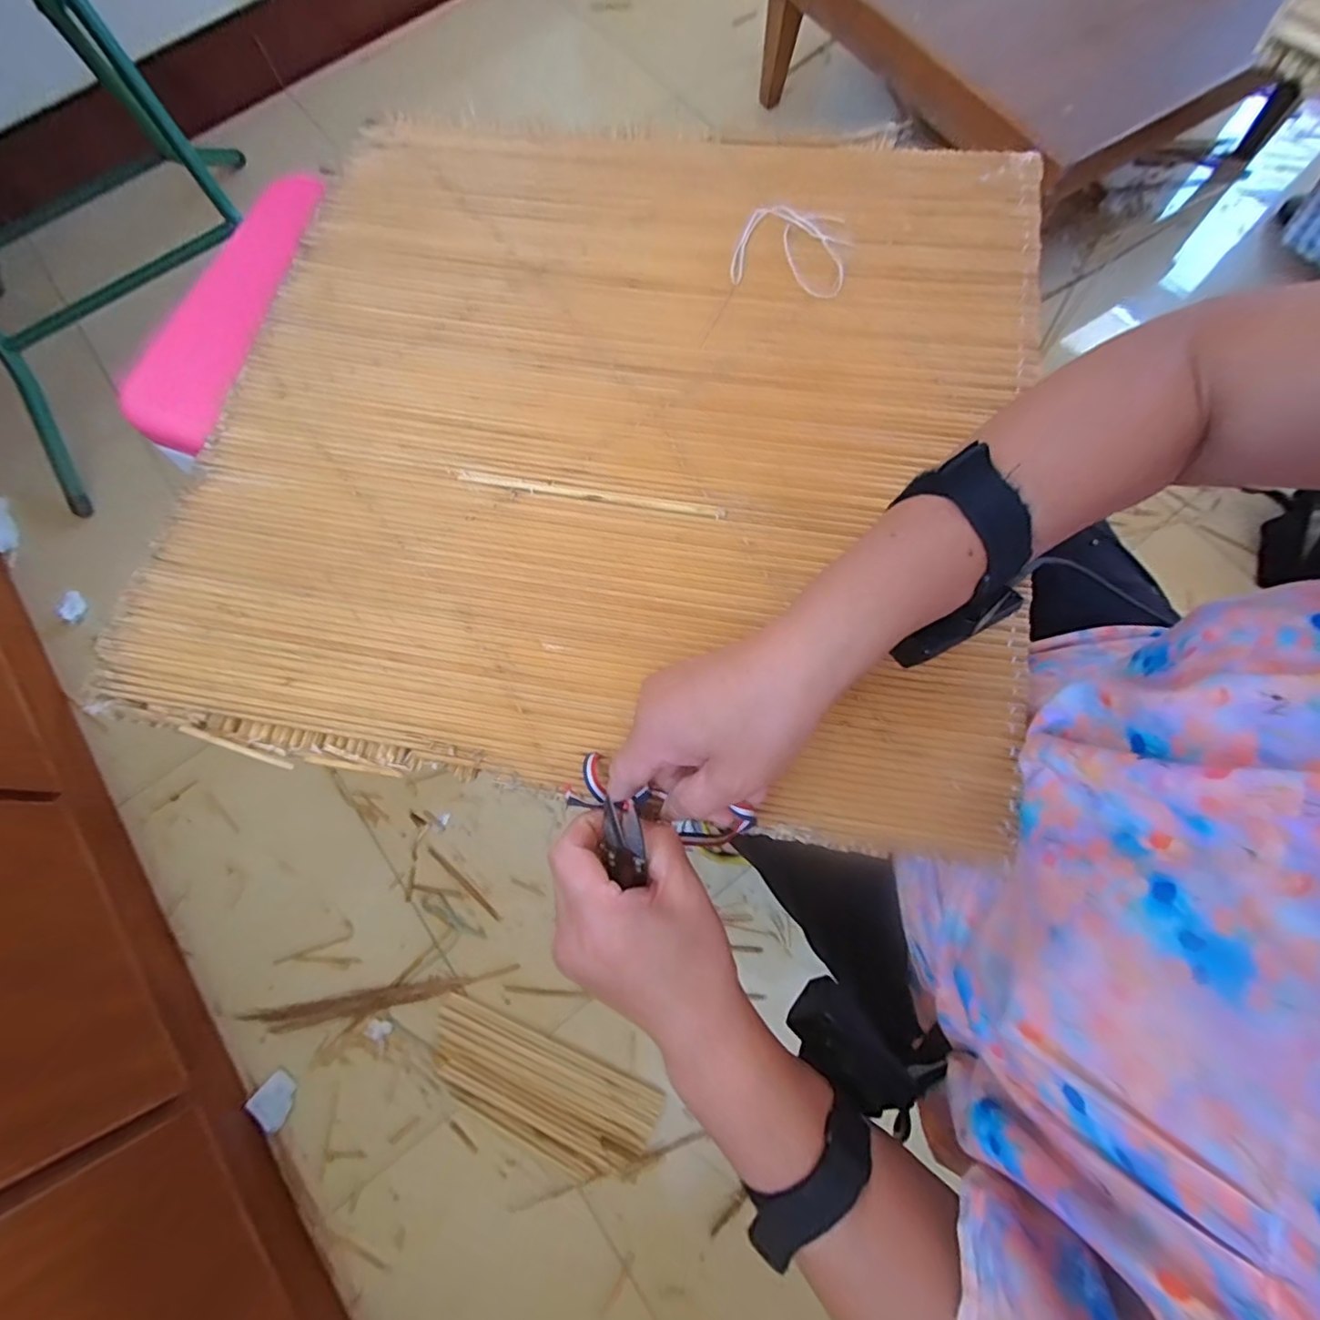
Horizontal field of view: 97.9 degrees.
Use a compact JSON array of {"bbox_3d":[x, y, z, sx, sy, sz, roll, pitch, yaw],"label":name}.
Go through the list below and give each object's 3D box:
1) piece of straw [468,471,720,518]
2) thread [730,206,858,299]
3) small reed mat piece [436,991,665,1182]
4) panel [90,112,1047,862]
[{"bbox_3d":[-0.045,-0.108,0.374,0.172,0.004,0.010,9,76,3],"label":"piece of straw"},{"bbox_3d":[0.097,-0.300,0.416,0.083,0.008,0.069,10,76,3],"label":"thread"},{"bbox_3d":[-0.143,0.495,0.657,0.274,0.023,0.107,20,76,8],"label":"small reed mat piece"},{"bbox_3d":[-0.024,-0.170,0.387,0.521,0.011,0.497,10,76,3],"label":"panel"}]

